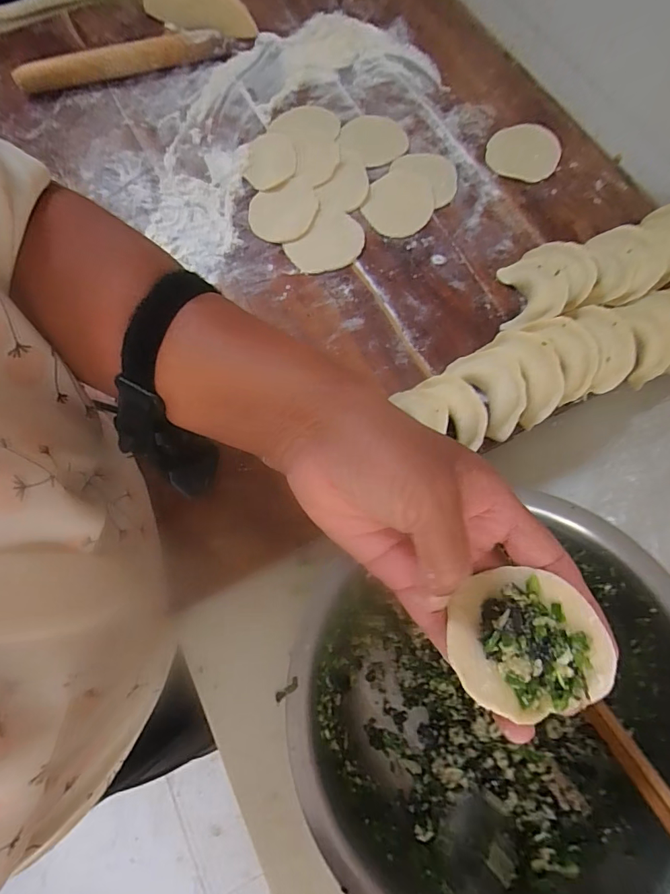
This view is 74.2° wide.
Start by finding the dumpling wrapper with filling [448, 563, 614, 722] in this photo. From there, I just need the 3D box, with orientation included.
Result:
[{"bbox_3d":[0.081,0.083,0.188,0.063,0.020,0.055,9,73,3],"label":"dumpling wrapper with filling"}]

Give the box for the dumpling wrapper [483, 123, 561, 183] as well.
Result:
[{"bbox_3d":[0.202,-0.317,0.475,0.073,0.006,0.080,16,74,5],"label":"dumpling wrapper"}]

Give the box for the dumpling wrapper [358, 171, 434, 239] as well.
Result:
[{"bbox_3d":[0.067,-0.250,0.453,0.066,0.005,0.084,18,74,5],"label":"dumpling wrapper"}]

